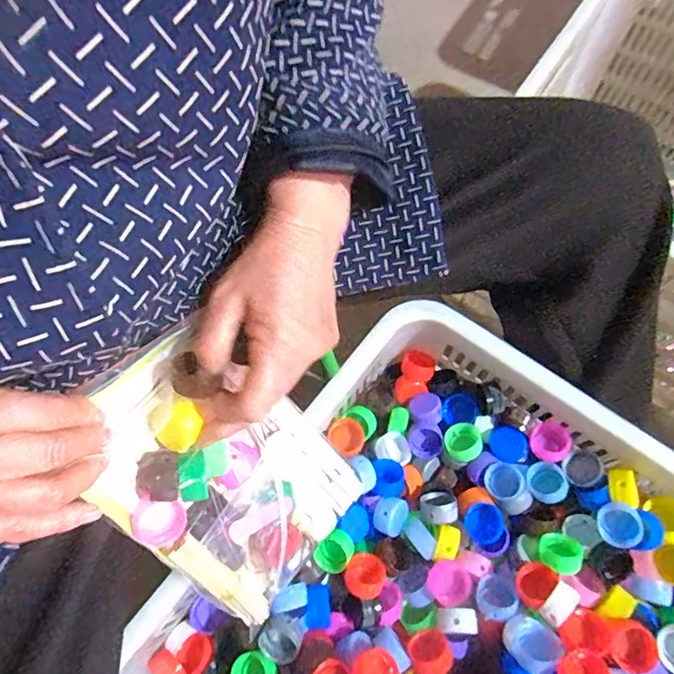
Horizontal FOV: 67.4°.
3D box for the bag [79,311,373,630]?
[{"bbox_3d":[-0.079,0.097,0.361,0.142,0.043,0.216,-46,118,-17],"label":"bag"}]

